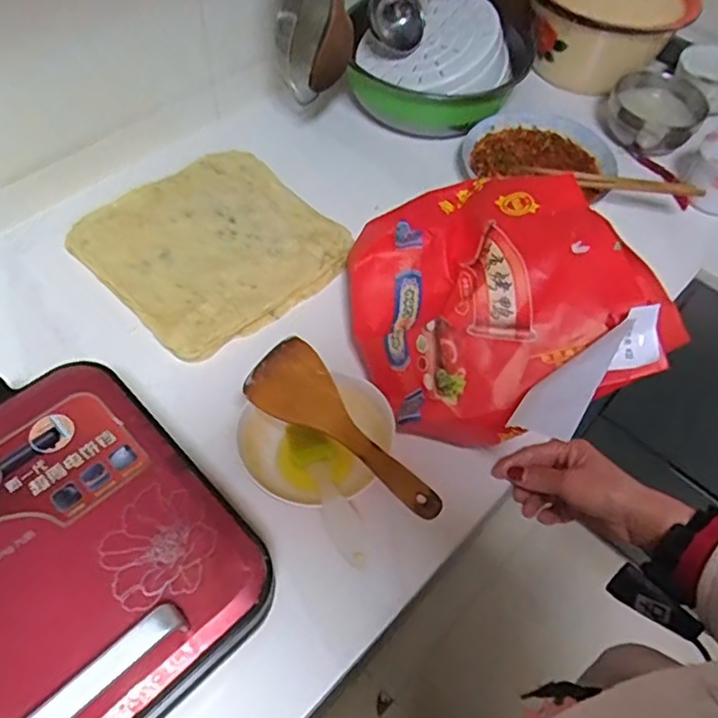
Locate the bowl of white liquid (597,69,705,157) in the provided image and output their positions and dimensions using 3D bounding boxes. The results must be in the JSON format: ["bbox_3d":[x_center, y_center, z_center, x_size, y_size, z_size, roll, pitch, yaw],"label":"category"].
[{"bbox_3d":[0.422,-0.354,0.888,0.129,0.065,0.132,2,57,-3],"label":"bowl of white liquid"}]

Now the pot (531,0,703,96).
[{"bbox_3d":[0.367,-0.514,0.941,0.230,0.165,0.215,2,57,-3],"label":"pot"}]

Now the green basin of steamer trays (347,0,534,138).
[{"bbox_3d":[0.115,-0.413,0.864,0.224,0.117,0.203,17,57,7],"label":"green basin of steamer trays"}]

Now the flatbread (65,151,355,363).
[{"bbox_3d":[-0.171,-0.140,0.722,0.251,0.015,0.256,-37,67,-24],"label":"flatbread"}]

